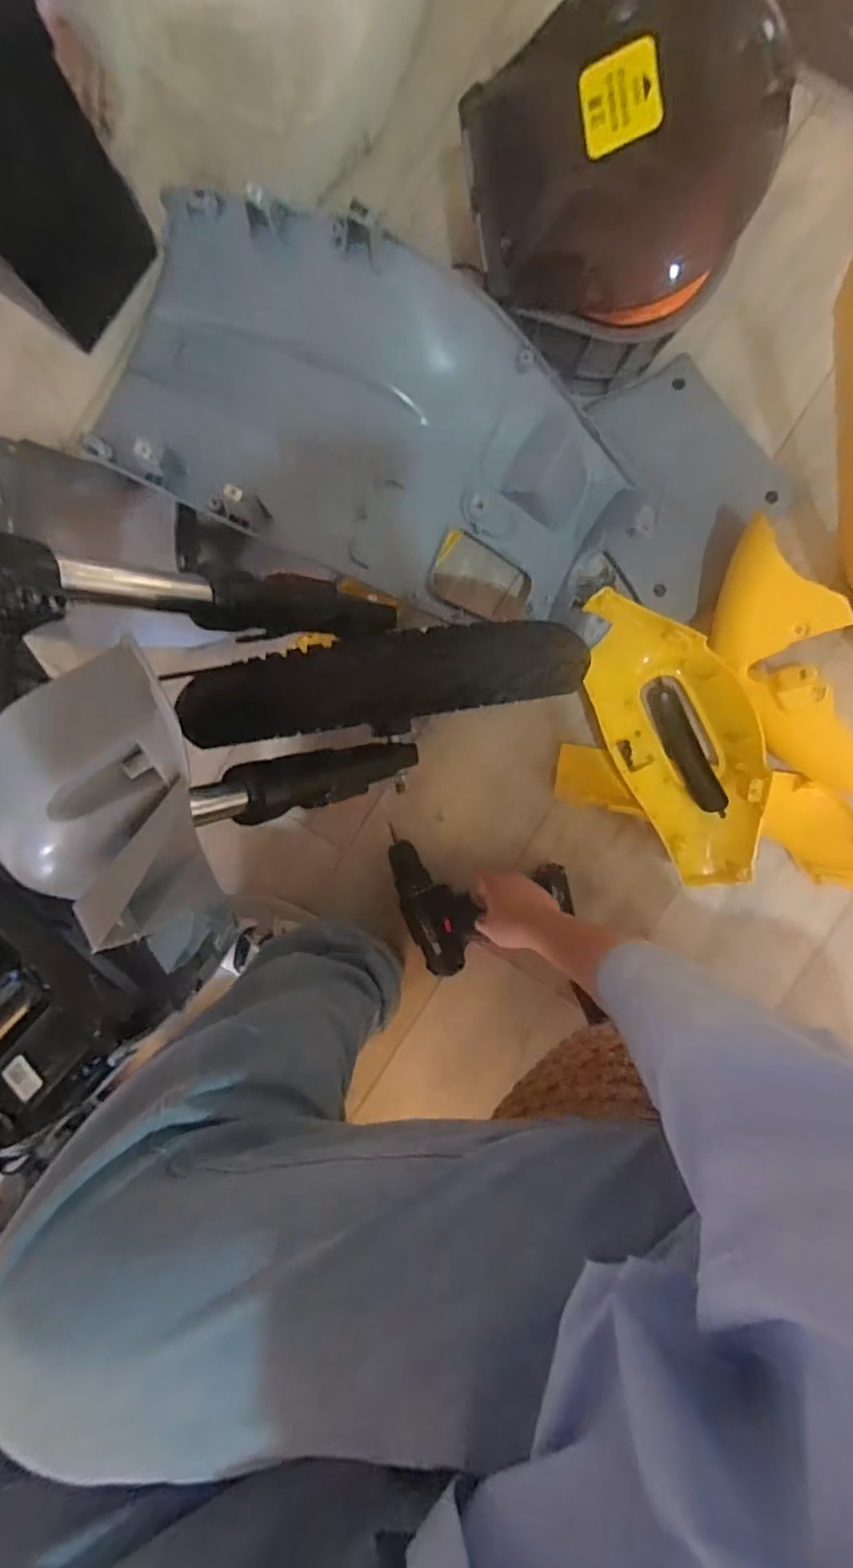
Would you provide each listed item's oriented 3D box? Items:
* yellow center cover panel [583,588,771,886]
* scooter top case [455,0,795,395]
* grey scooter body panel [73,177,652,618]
[{"bbox_3d":[0.312,-0.067,0.774,0.163,0.085,0.376,-27,89,4],"label":"yellow center cover panel"},{"bbox_3d":[0.193,-0.661,0.675,0.298,0.238,0.354,13,92,3],"label":"scooter top case"},{"bbox_3d":[-0.058,-0.380,0.714,0.634,0.191,0.304,25,93,3],"label":"grey scooter body panel"}]

